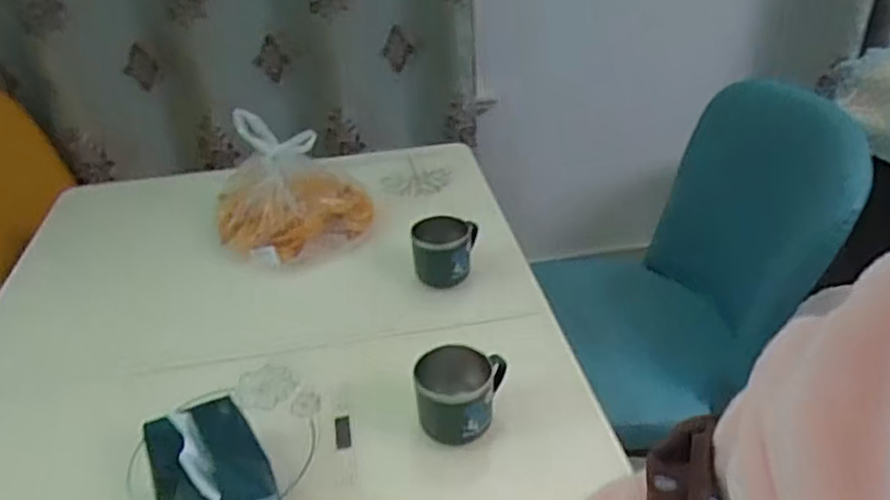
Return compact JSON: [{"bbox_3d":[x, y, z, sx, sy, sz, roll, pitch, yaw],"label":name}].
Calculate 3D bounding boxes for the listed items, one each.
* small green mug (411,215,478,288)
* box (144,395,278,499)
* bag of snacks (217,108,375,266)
[{"bbox_3d":[0.001,-0.001,0.954,0.092,0.075,0.074,-5,33,-3],"label":"small green mug"},{"bbox_3d":[-0.215,0.212,0.638,0.098,0.079,0.149,-18,36,-22],"label":"box"},{"bbox_3d":[-0.237,-0.108,1.064,0.230,0.181,0.199,-15,35,-18],"label":"bag of snacks"}]

